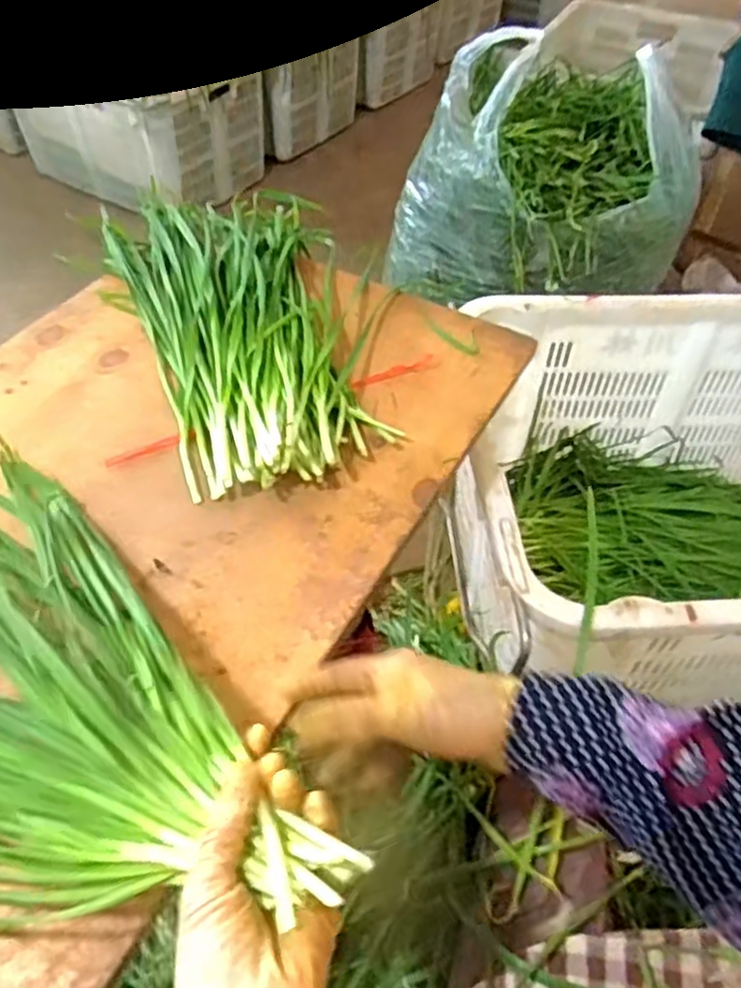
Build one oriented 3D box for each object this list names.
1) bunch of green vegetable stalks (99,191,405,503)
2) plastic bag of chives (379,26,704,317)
[{"bbox_3d":[-0.117,-0.176,0.718,0.239,0.064,0.439,-16,47,-13],"label":"bunch of green vegetable stalks"},{"bbox_3d":[0.301,-0.590,1.383,0.417,0.397,0.475,-18,47,-15],"label":"plastic bag of chives"}]

